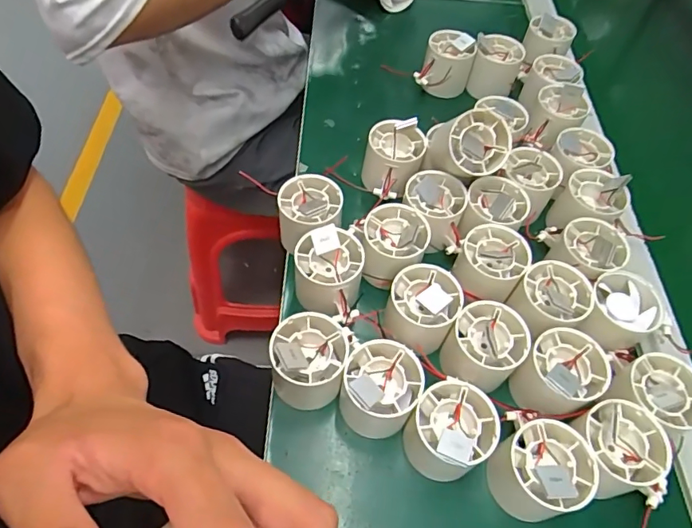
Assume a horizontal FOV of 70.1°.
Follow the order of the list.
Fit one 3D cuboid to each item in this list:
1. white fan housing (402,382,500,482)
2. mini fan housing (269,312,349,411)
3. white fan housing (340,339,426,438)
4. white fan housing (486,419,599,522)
[{"bbox_3d":[0.071,0.114,0.336,0.054,0.054,0.051,2,56,-2],"label":"white fan housing"},{"bbox_3d":[-0.027,0.071,0.356,0.053,0.054,0.057,-1,56,-4],"label":"mini fan housing"},{"bbox_3d":[0.024,0.089,0.351,0.051,0.053,0.052,2,56,-2],"label":"white fan housing"},{"bbox_3d":[0.128,0.136,0.325,0.054,0.052,0.051,2,56,-2],"label":"white fan housing"}]

